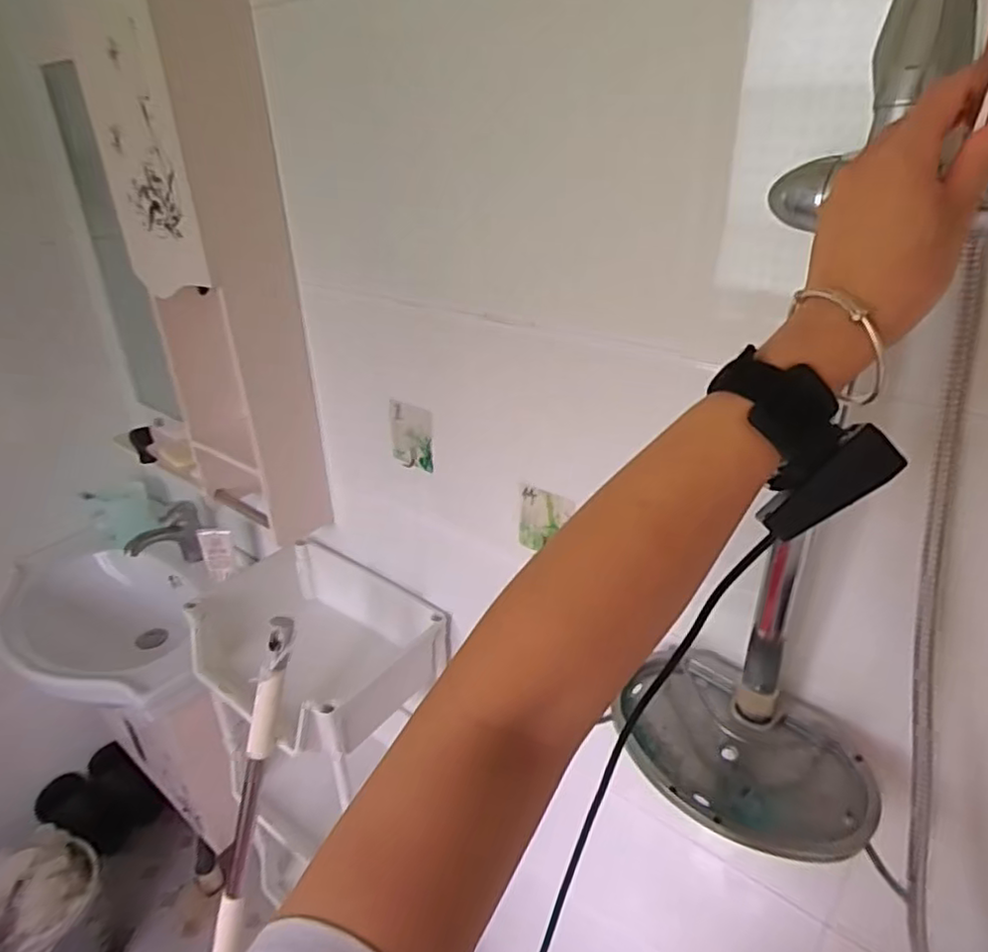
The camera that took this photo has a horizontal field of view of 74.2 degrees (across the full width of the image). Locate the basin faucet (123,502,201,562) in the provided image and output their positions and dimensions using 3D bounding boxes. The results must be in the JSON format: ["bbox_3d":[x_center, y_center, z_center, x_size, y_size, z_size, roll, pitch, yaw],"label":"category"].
[{"bbox_3d":[-0.622,0.120,1.231,0.134,0.134,0.050,-10,30,-17],"label":"basin faucet"}]

